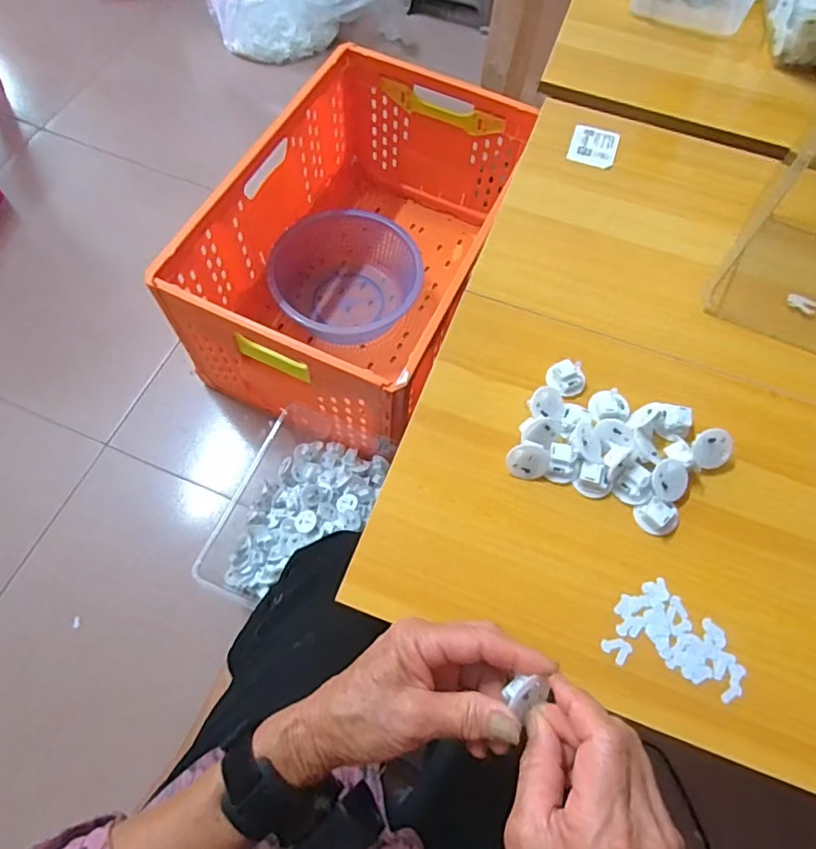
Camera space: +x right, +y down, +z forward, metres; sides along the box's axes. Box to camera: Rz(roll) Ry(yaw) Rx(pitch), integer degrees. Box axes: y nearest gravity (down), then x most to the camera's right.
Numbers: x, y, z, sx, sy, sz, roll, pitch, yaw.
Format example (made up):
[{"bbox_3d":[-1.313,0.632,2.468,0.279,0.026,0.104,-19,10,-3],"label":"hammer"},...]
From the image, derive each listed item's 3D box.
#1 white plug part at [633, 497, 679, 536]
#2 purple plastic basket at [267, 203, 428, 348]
[{"bbox_3d":[0.195,0.071,0.431,0.030,0.016,0.027,-25,70,-11],"label":"white plug part"},{"bbox_3d":[-0.120,-0.284,1.080,0.273,0.121,0.252,1,66,-2],"label":"purple plastic basket"}]

